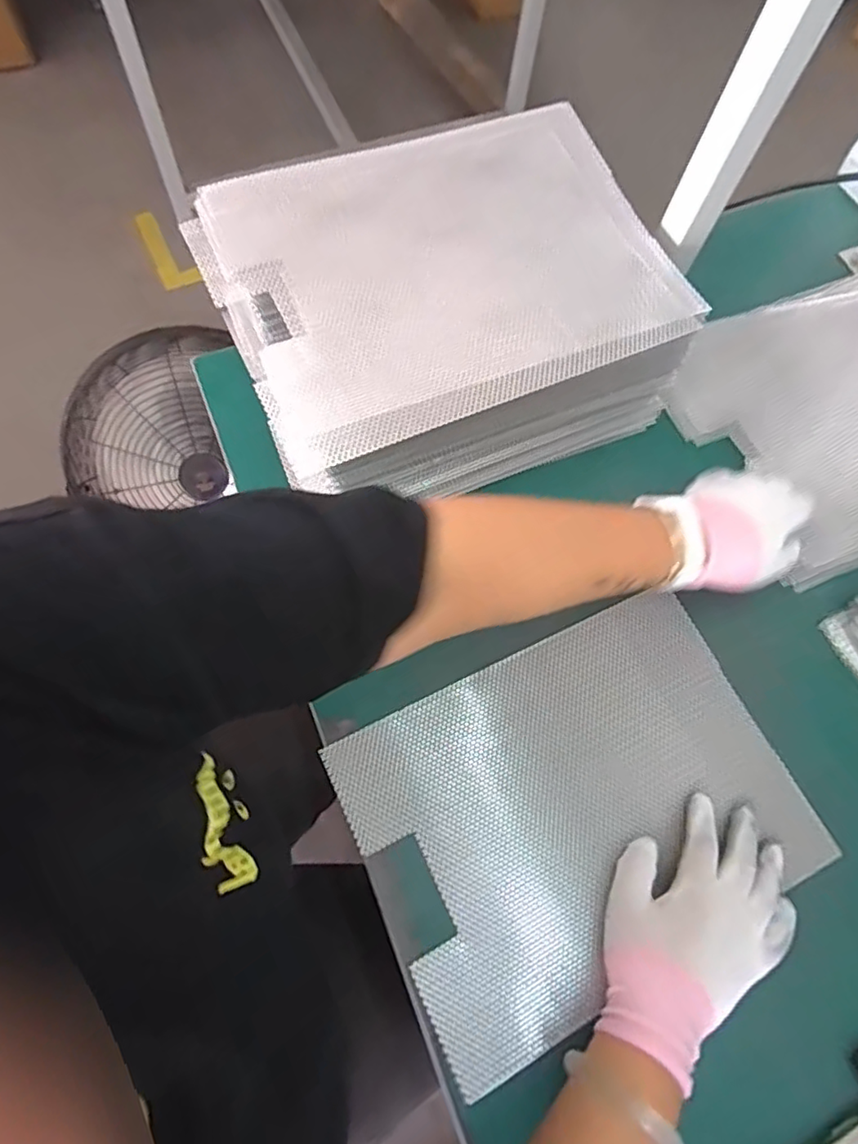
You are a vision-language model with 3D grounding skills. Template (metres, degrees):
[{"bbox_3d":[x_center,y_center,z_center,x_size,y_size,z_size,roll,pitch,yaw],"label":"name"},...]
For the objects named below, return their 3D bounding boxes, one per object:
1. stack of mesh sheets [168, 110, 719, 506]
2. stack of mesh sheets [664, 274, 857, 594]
[{"bbox_3d":[0.009,-0.221,0.547,0.352,0.147,0.274,-23,72,-13],"label":"stack of mesh sheets"},{"bbox_3d":[0.428,-0.163,0.605,0.352,0.028,0.278,-24,72,-9],"label":"stack of mesh sheets"}]

